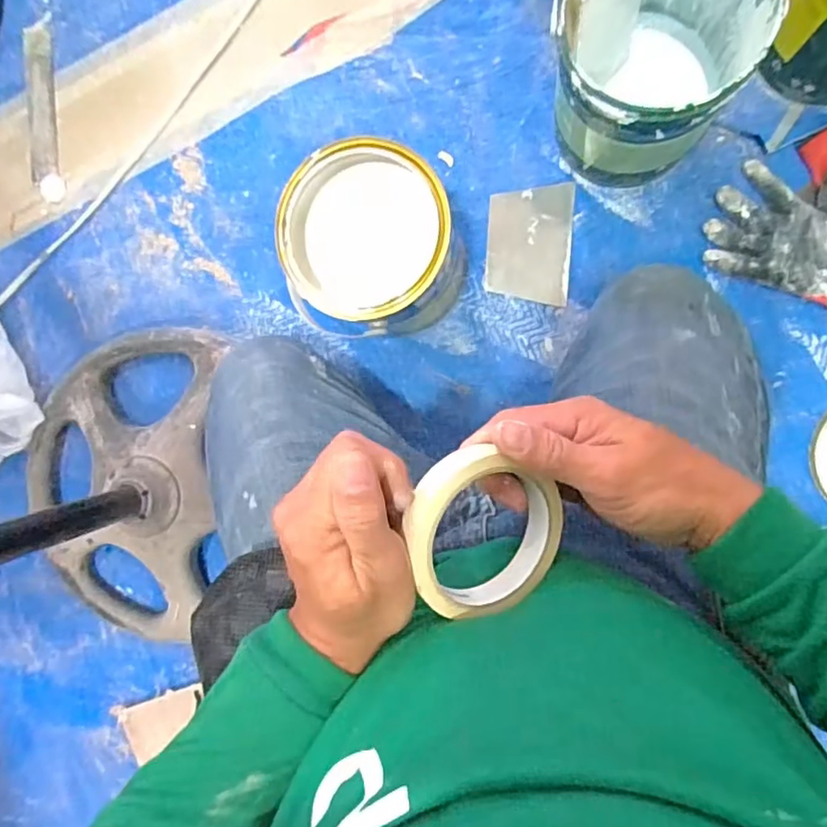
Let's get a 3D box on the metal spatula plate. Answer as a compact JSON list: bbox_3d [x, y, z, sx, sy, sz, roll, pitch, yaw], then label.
[{"bbox_3d":[0.141,-0.205,0.706,0.097,0.004,0.134,3,95,5],"label":"metal spatula plate"}]

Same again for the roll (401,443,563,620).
[{"bbox_3d":[0.040,0.062,0.320,0.092,0.022,0.092,-10,105,-25],"label":"roll"}]

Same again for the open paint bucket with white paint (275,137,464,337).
[{"bbox_3d":[-0.032,-0.171,0.633,0.161,0.207,0.163,1,93,9],"label":"open paint bucket with white paint"}]

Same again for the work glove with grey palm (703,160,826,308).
[{"bbox_3d":[0.443,-0.193,0.635,0.221,0.048,0.137,25,97,7],"label":"work glove with grey palm"}]

